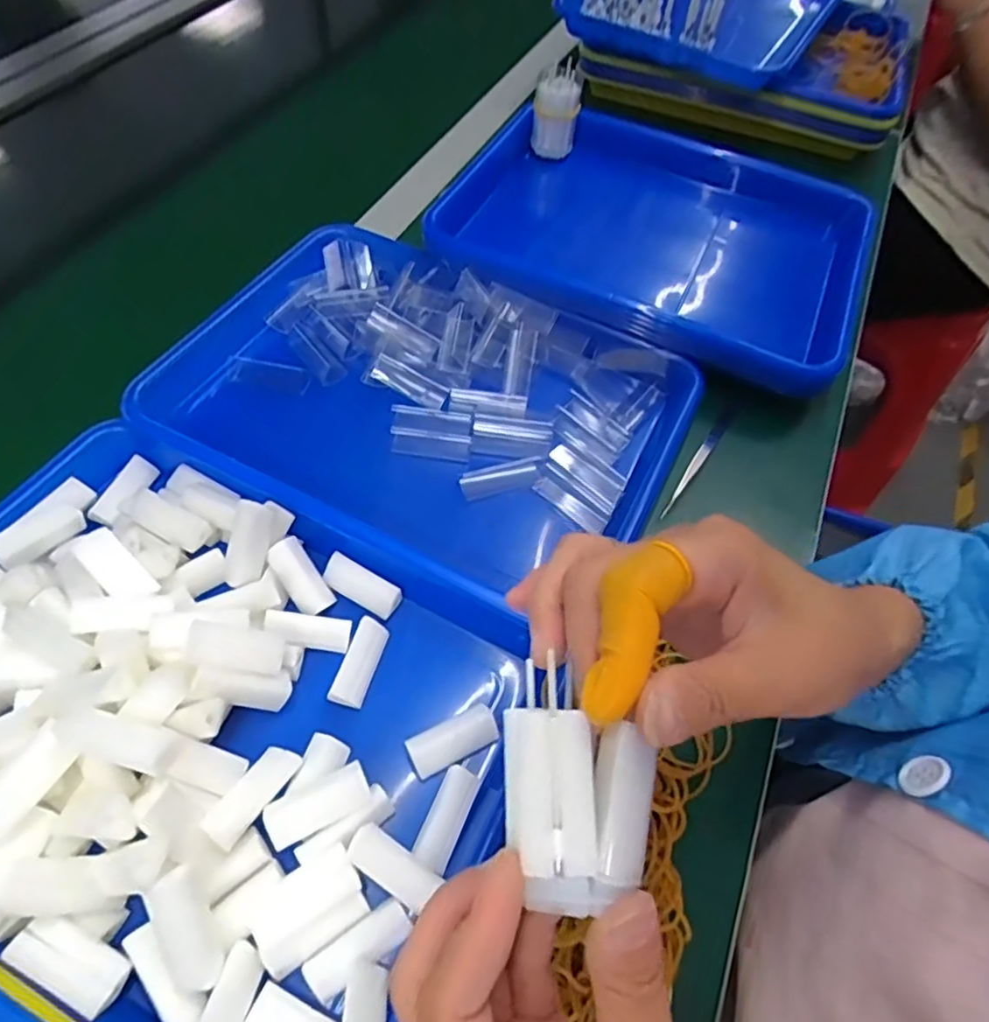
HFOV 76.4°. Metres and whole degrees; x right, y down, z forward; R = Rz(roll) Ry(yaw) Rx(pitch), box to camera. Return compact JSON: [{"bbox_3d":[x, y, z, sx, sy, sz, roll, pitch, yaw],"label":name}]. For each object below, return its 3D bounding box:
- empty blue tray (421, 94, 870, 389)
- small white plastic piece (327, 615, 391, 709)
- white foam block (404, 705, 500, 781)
[{"bbox_3d":[0.141,-0.232,0.539,0.338,0.058,0.261,21,59,9],"label":"empty blue tray"},{"bbox_3d":[-0.072,0.082,0.340,0.018,0.012,0.046,17,59,6],"label":"small white plastic piece"},{"bbox_3d":[-0.021,0.119,0.324,0.046,0.017,0.020,-24,63,-18],"label":"white foam block"}]

